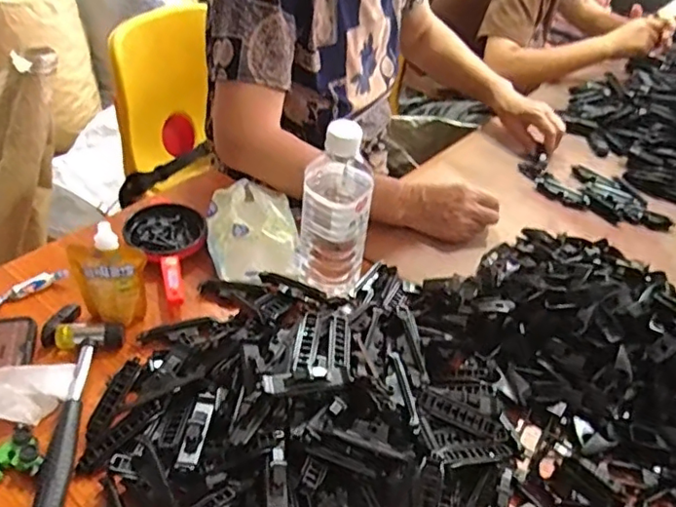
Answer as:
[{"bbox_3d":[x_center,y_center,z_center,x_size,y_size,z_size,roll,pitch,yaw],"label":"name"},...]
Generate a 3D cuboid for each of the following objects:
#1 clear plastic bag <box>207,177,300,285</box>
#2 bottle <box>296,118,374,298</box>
[{"bbox_3d":[-0.102,-0.032,0.677,0.101,0.056,0.132,-1,40,-10],"label":"clear plastic bag"},{"bbox_3d":[-0.003,-0.039,0.591,0.067,0.206,0.071,6,39,-1],"label":"bottle"}]

